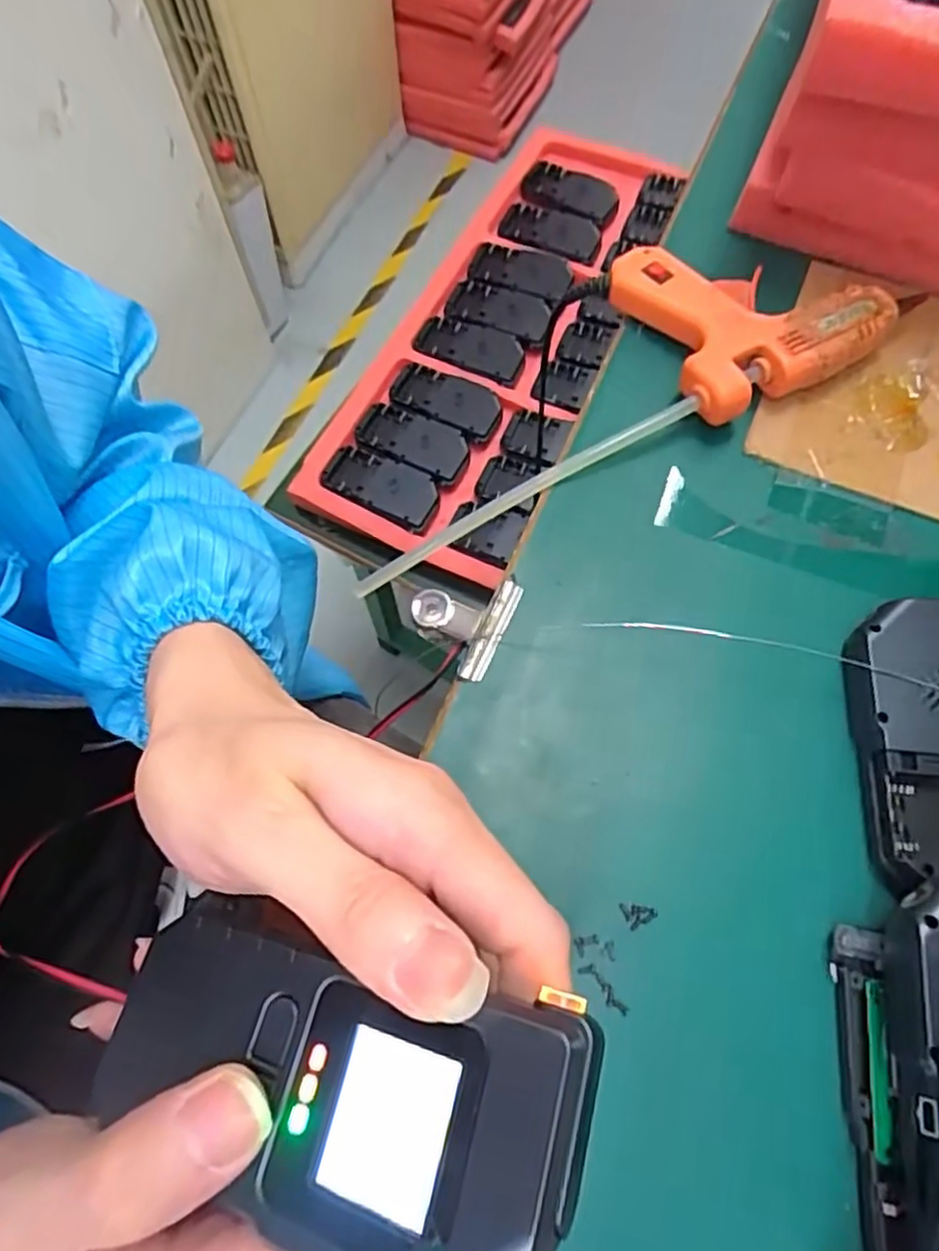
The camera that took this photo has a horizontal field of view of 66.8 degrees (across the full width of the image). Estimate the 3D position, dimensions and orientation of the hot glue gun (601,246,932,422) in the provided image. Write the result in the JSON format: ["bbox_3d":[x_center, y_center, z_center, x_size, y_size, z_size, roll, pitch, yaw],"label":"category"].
[{"bbox_3d":[0.140,-0.161,0.362,0.113,0.031,0.104,-24,69,-8],"label":"hot glue gun"}]

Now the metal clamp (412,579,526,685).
[{"bbox_3d":[-0.006,-0.002,0.327,0.045,0.014,0.049,21,70,10],"label":"metal clamp"}]

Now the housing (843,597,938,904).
[{"bbox_3d":[0.184,0.045,0.286,0.062,0.019,0.113,3,68,3],"label":"housing"}]

